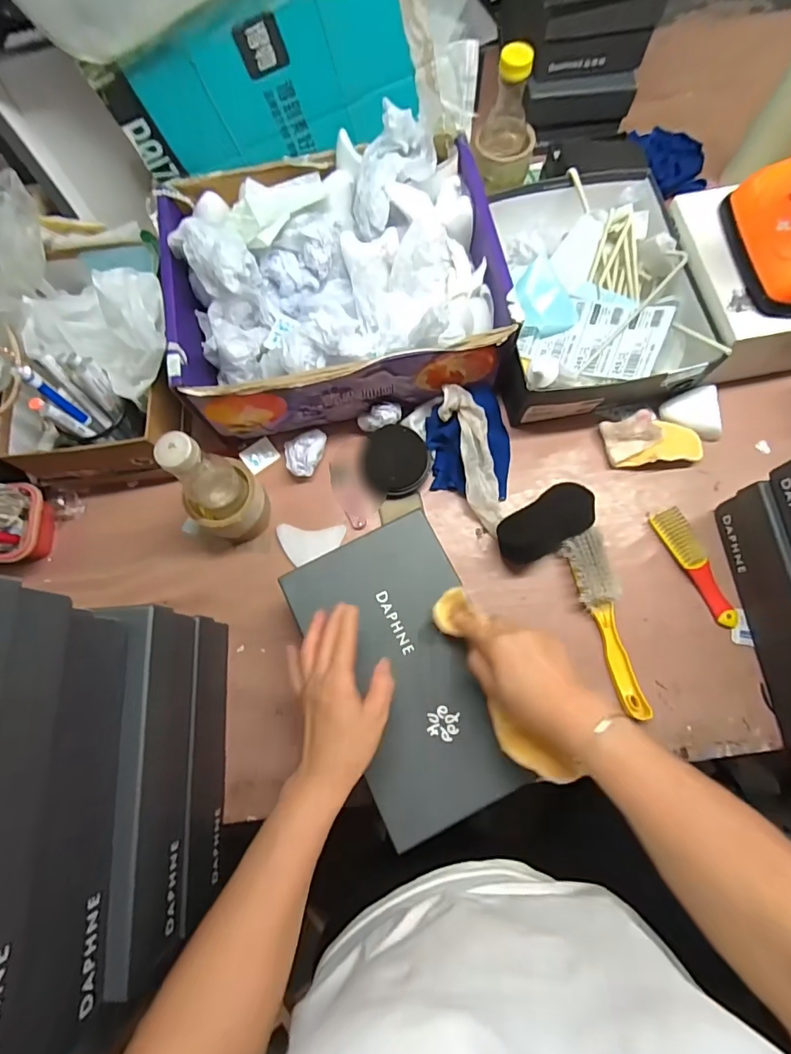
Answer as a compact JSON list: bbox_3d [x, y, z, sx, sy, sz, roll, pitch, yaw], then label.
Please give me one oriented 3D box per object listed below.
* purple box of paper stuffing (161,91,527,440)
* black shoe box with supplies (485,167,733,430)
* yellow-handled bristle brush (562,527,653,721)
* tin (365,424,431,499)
[{"bbox_3d":[-0.080,-0.313,0.627,0.398,0.162,0.317,-11,75,-1],"label":"purple box of paper stuffing"},{"bbox_3d":[0.251,-0.323,0.666,0.266,0.095,0.340,-12,75,-1],"label":"black shoe box with supplies"},{"bbox_3d":[0.259,0.115,0.590,0.047,0.033,0.219,-15,75,-2],"label":"yellow-handled bristle brush"},{"bbox_3d":[0.002,-0.089,0.648,0.082,0.021,0.090,0,75,2],"label":"tin"}]

